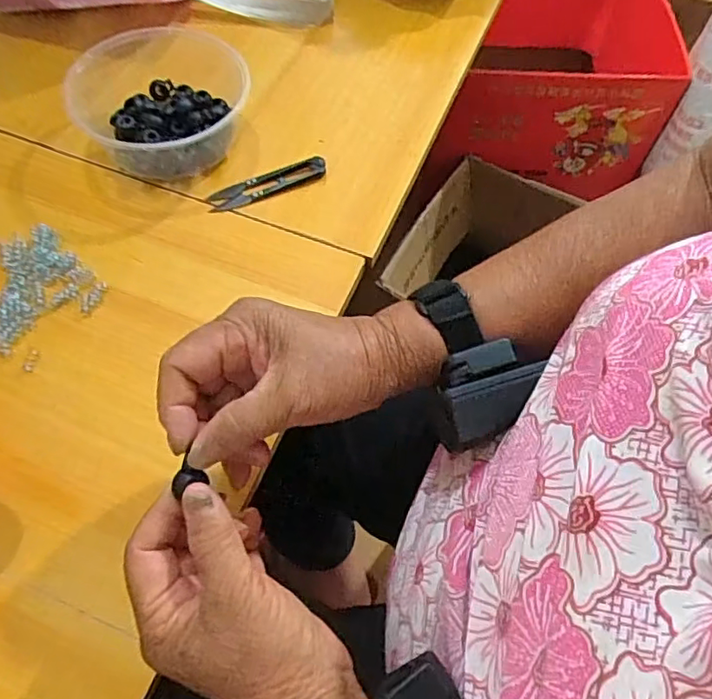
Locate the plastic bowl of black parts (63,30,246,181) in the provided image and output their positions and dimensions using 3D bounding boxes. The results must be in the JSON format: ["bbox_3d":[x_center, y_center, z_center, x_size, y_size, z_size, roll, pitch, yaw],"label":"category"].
[{"bbox_3d":[-0.162,-0.200,0.493,0.126,0.062,0.142,2,61,-1],"label":"plastic bowl of black parts"}]

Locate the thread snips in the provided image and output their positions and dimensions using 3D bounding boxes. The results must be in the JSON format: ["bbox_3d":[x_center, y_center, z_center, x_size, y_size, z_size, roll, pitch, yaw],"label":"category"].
[{"bbox_3d":[-0.073,-0.138,0.491,0.101,0.010,0.023,-20,63,-12],"label":"thread snips"}]

